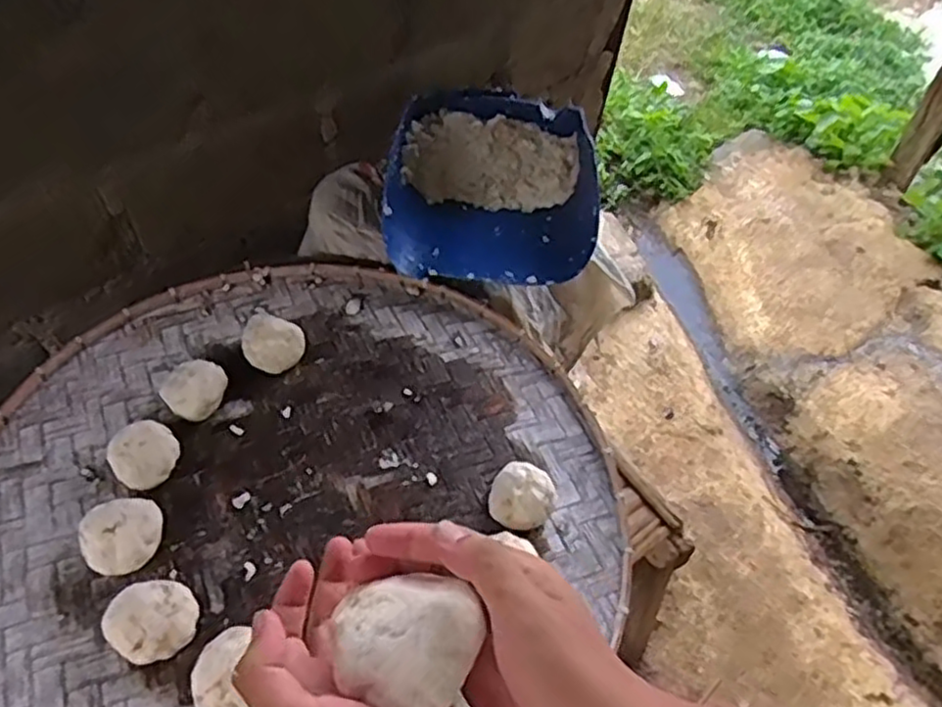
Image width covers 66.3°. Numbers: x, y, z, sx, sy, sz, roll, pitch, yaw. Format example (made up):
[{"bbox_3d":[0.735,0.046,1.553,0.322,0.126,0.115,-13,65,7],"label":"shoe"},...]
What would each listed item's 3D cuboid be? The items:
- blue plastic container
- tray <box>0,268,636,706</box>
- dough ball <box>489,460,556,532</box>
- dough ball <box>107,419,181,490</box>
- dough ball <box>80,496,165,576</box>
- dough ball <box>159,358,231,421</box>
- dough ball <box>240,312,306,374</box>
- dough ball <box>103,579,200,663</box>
[{"bbox_3d":[0.028,-0.245,1.078,0.299,0.129,0.328,4,53,0],"label":"blue plastic container"},{"bbox_3d":[-0.188,0.169,0.793,0.719,0.071,0.688,1,53,-2],"label":"tray"},{"bbox_3d":[0.057,0.159,0.800,0.070,0.044,0.067,1,53,-2],"label":"dough ball"},{"bbox_3d":[-0.367,0.113,0.810,0.069,0.049,0.064,1,53,-2],"label":"dough ball"},{"bbox_3d":[-0.363,0.188,0.750,0.079,0.045,0.080,0,53,-3],"label":"dough ball"},{"bbox_3d":[-0.332,0.042,0.871,0.073,0.050,0.072,1,53,-2],"label":"dough ball"},{"bbox_3d":[-0.250,-0.014,0.913,0.075,0.045,0.074,1,53,-2],"label":"dough ball"},{"bbox_3d":[-0.308,0.255,0.693,0.084,0.054,0.071,-9,54,-10],"label":"dough ball"}]

